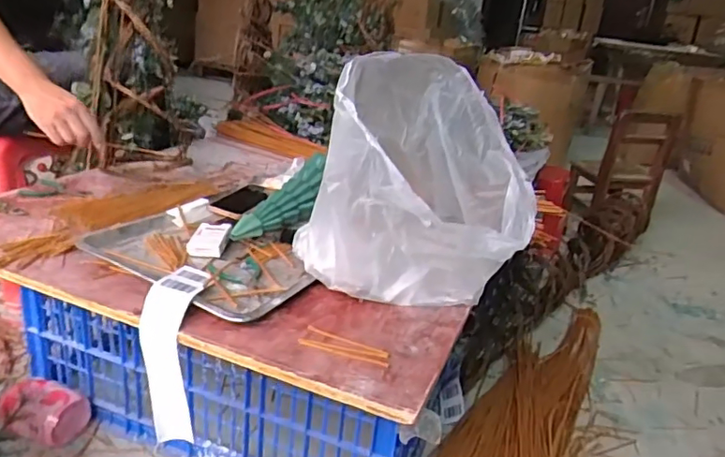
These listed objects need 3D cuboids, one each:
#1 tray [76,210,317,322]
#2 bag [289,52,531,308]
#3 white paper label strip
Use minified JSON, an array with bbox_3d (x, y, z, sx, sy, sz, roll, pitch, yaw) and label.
[{"bbox_3d":[-0.255,0.045,0.920,0.360,0.036,0.289,16,24,21],"label":"tray"},{"bbox_3d":[0.075,-0.047,0.778,0.240,0.344,0.256,-2,24,-20],"label":"bag"},{"bbox_3d":[-0.271,0.179,0.794,0.077,0.241,0.121,1,-5,-12],"label":"white paper label strip"}]

